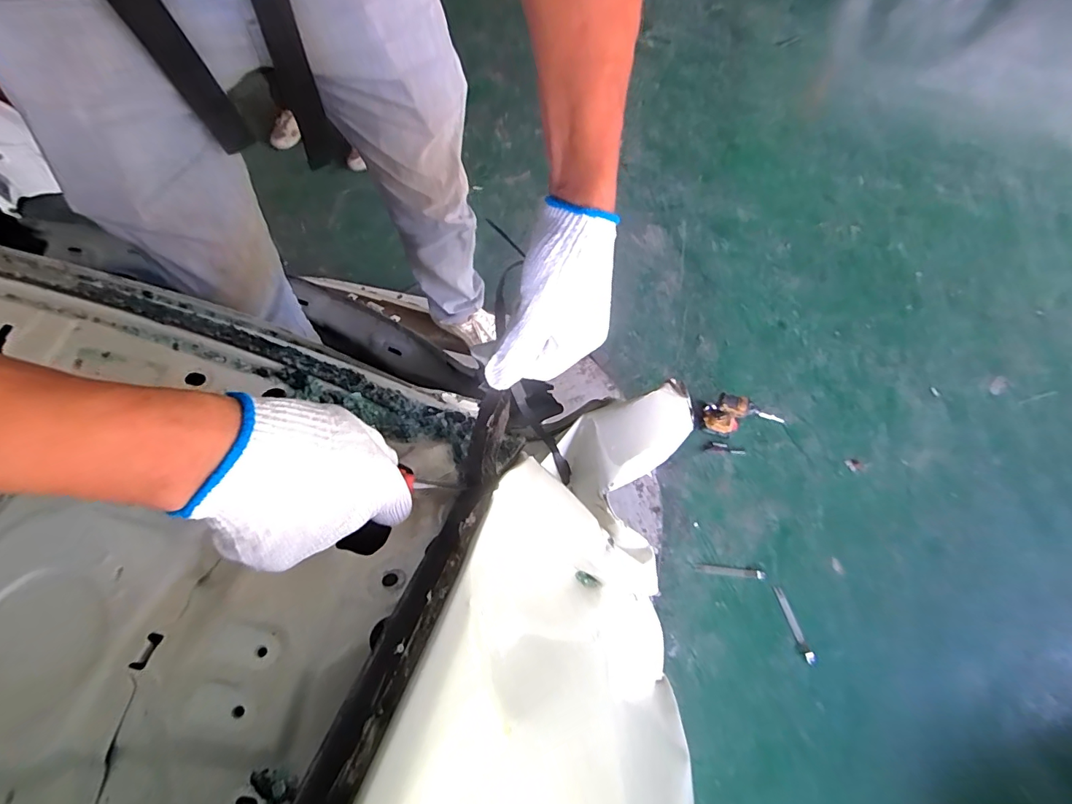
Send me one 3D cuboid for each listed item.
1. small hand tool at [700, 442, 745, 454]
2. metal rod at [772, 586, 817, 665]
[{"bbox_3d":[0.679,0.165,1.739,0.153,0.015,0.037,7,70,0],"label":"small hand tool"},{"bbox_3d":[0.837,0.721,1.553,0.034,0.021,0.235,-16,71,-8],"label":"metal rod"}]

